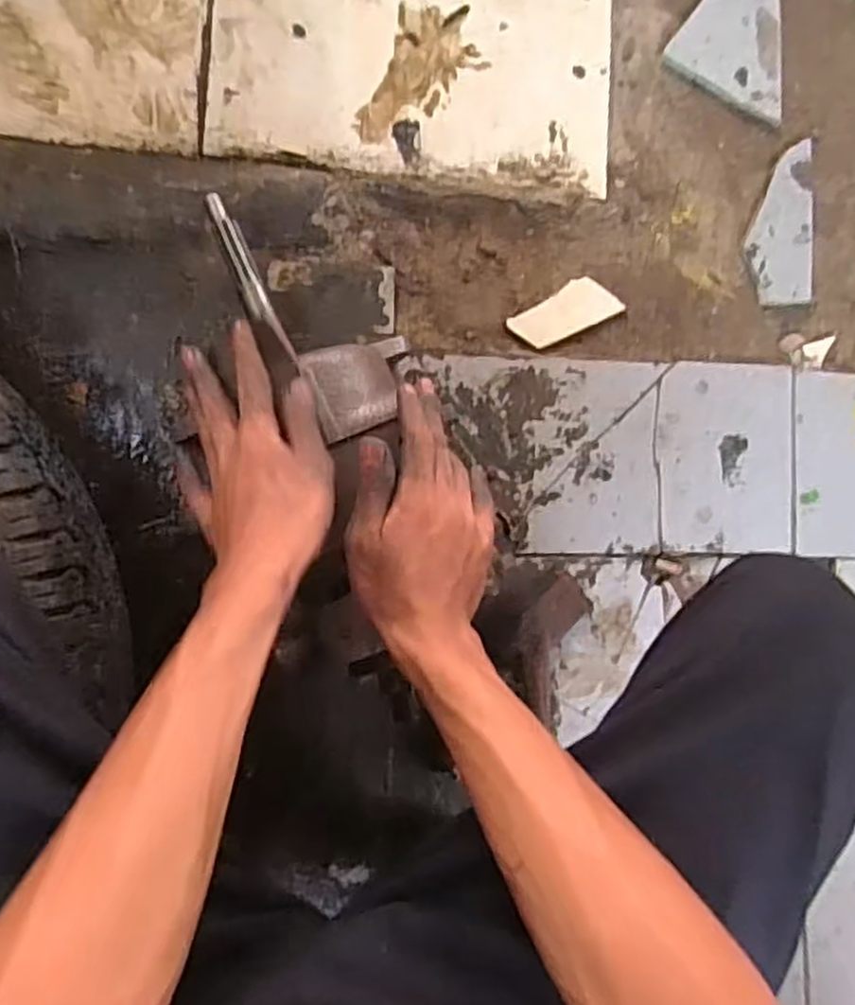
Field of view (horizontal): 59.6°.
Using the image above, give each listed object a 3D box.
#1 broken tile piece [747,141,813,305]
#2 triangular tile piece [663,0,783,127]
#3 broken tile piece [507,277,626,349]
[{"bbox_3d":[0.369,-0.292,0.775,0.076,0.017,0.173,1,86,-7],"label":"broken tile piece"},{"bbox_3d":[0.343,-0.504,0.785,0.132,0.013,0.177,27,83,-5],"label":"triangular tile piece"},{"bbox_3d":[0.134,-0.186,0.730,0.108,0.007,0.048,-25,89,-8],"label":"broken tile piece"}]

